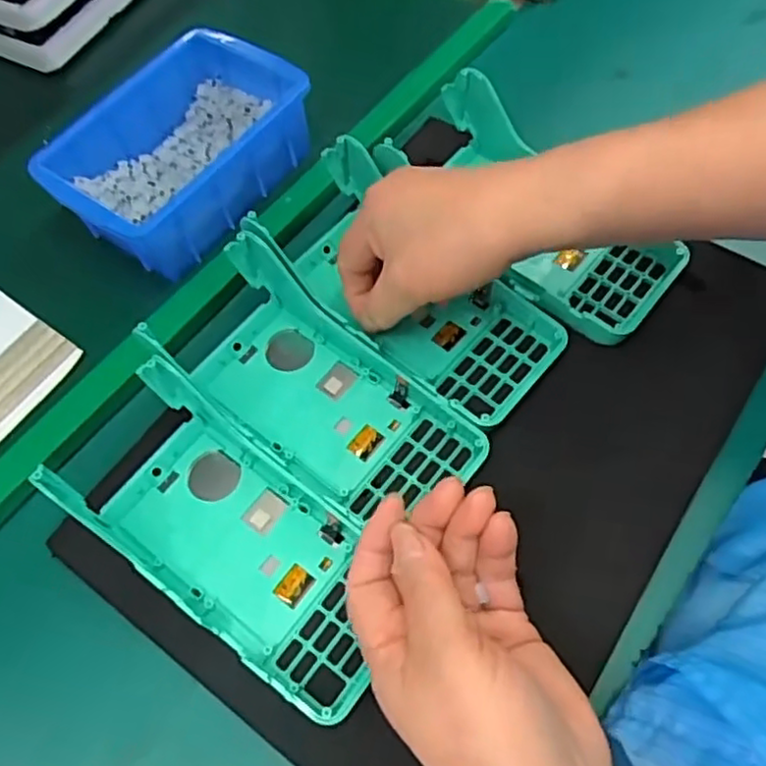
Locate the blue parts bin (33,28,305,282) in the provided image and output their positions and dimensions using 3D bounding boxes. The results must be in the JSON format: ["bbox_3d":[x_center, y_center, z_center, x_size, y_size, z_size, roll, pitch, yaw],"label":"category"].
[{"bbox_3d":[-0.123,-0.142,0.418,0.115,0.057,0.156,35,70,22],"label":"blue parts bin"}]

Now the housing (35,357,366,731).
[{"bbox_3d":[-0.070,0.070,0.318,0.170,0.027,0.078,34,69,19],"label":"housing"}]

